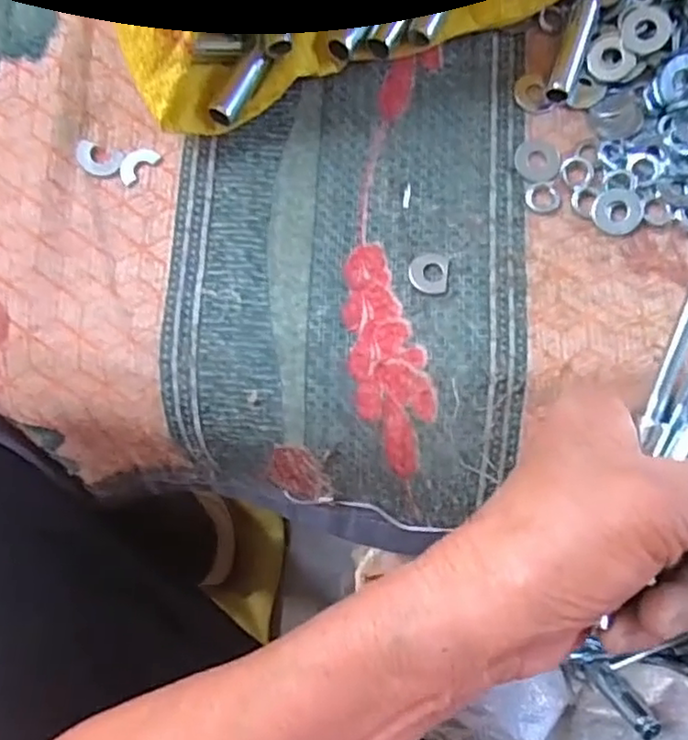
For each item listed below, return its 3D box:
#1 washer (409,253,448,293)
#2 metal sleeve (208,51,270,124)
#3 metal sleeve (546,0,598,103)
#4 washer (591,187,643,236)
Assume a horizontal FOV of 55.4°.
[{"bbox_3d":[0.033,-0.038,0.257,0.015,0.004,0.016,5,81,3],"label":"washer"},{"bbox_3d":[-0.041,-0.111,0.260,0.008,0.011,0.033,31,83,7],"label":"metal sleeve"},{"bbox_3d":[0.093,-0.131,0.268,0.010,0.008,0.044,17,82,5],"label":"metal sleeve"},{"bbox_3d":[0.109,-0.063,0.259,0.019,0.004,0.018,0,81,2],"label":"washer"}]

